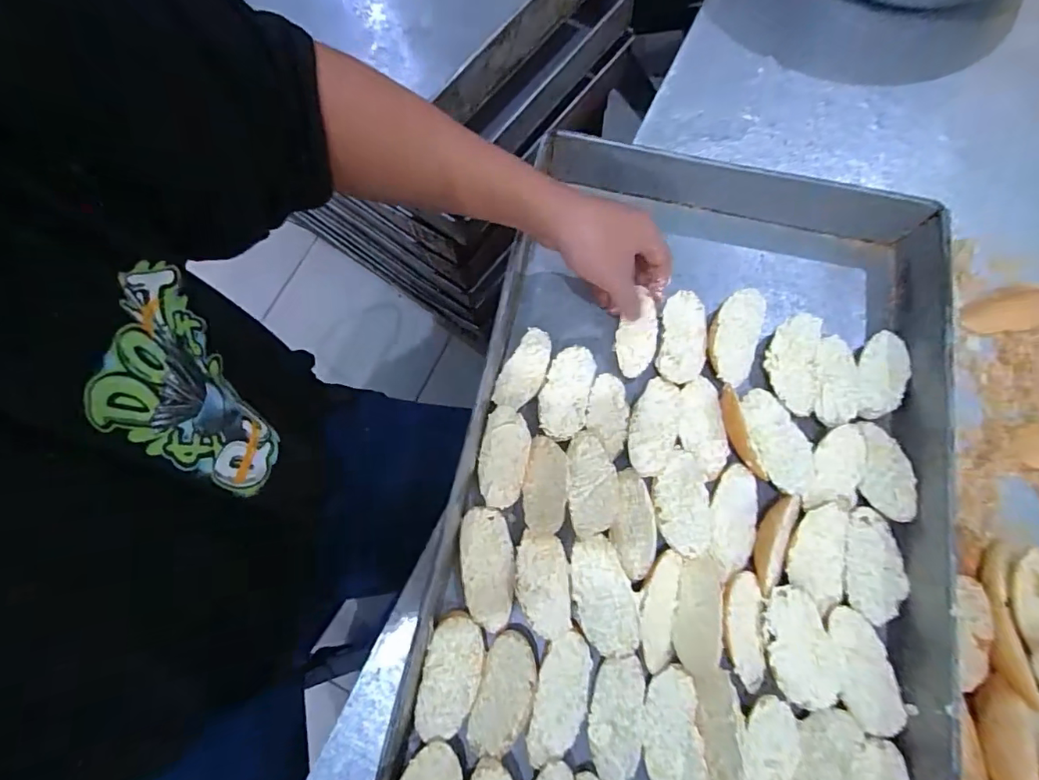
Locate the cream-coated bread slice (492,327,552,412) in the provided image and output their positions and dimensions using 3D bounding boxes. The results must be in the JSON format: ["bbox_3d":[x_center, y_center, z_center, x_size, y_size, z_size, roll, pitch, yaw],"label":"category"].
[{"bbox_3d":[0.004,-0.018,0.444,0.034,0.012,0.077,30,76,8],"label":"cream-coated bread slice"}]

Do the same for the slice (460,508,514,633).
[{"bbox_3d":[-0.025,0.142,0.404,0.041,0.013,0.091,-6,74,-2],"label":"slice"}]

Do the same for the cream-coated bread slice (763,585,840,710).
[{"bbox_3d":[0.211,0.192,0.379,0.043,0.013,0.082,-5,74,-2],"label":"cream-coated bread slice"}]

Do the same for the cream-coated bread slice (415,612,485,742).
[{"bbox_3d":[-0.052,0.219,0.389,0.042,0.027,0.085,14,75,3],"label":"cream-coated bread slice"}]

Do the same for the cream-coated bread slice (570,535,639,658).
[{"bbox_3d":[0.064,0.158,0.387,0.044,0.008,0.084,-11,75,-4],"label":"cream-coated bread slice"}]

